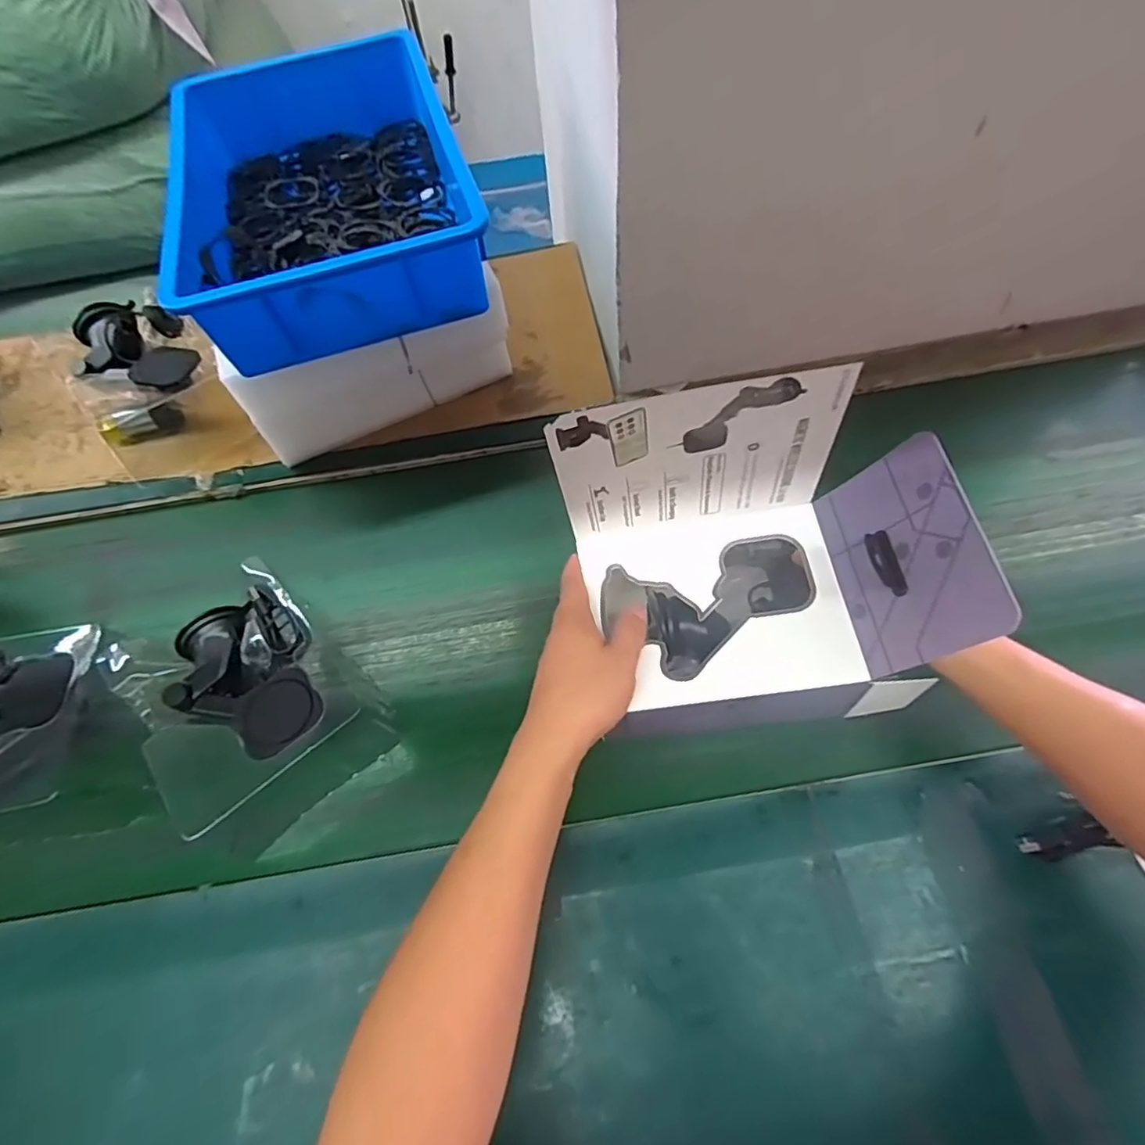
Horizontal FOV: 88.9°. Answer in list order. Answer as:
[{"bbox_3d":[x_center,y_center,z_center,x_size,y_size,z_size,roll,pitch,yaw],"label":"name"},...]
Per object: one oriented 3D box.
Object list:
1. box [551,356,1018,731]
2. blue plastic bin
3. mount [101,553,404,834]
[{"bbox_3d":[0.134,-0.010,0.405,0.256,0.190,0.165,-10,58,-4],"label":"box"},{"bbox_3d":[-0.257,-0.397,0.604,0.265,0.095,0.415,-16,59,-8],"label":"blue plastic bin"},{"bbox_3d":[-0.272,0.103,0.487,0.156,0.076,0.175,-38,64,-19],"label":"mount"}]

